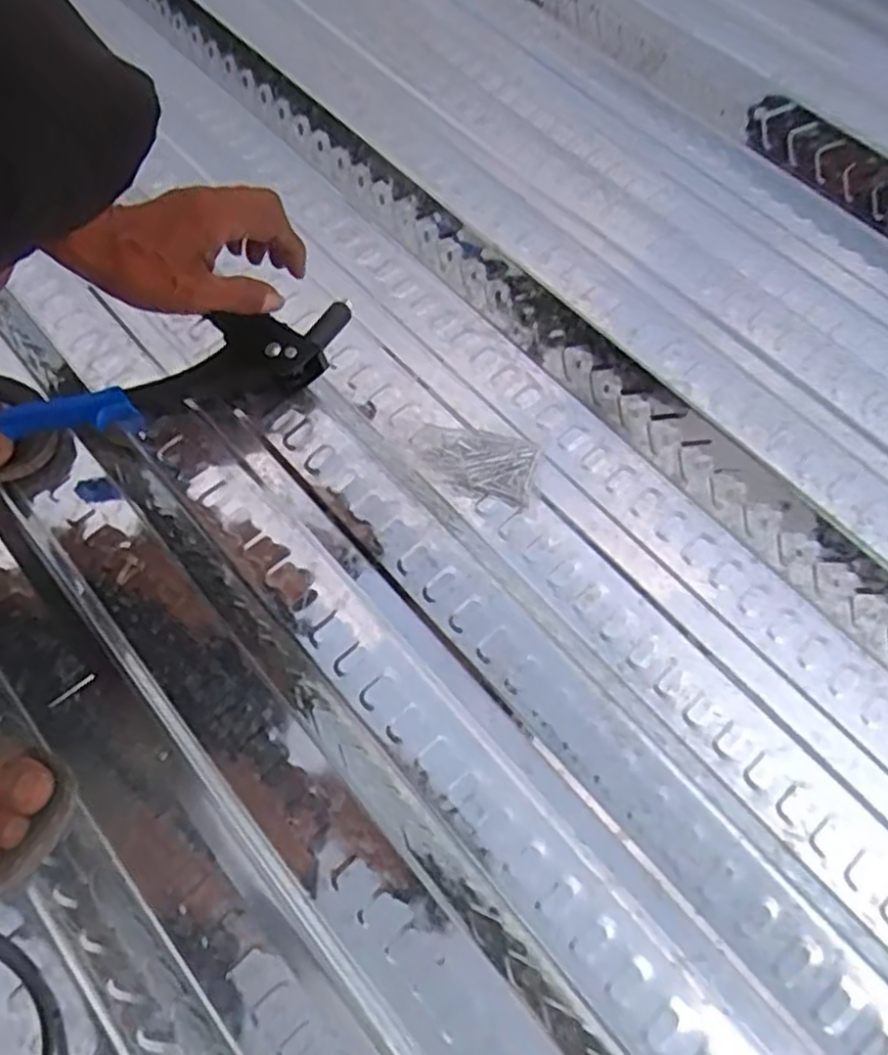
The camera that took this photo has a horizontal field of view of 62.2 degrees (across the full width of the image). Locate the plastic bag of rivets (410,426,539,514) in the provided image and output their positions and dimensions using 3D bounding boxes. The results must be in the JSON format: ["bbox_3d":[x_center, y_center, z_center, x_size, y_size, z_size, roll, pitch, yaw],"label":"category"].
[{"bbox_3d":[0.022,-0.052,0.574,0.097,0.021,0.048,16,67,9],"label":"plastic bag of rivets"}]

